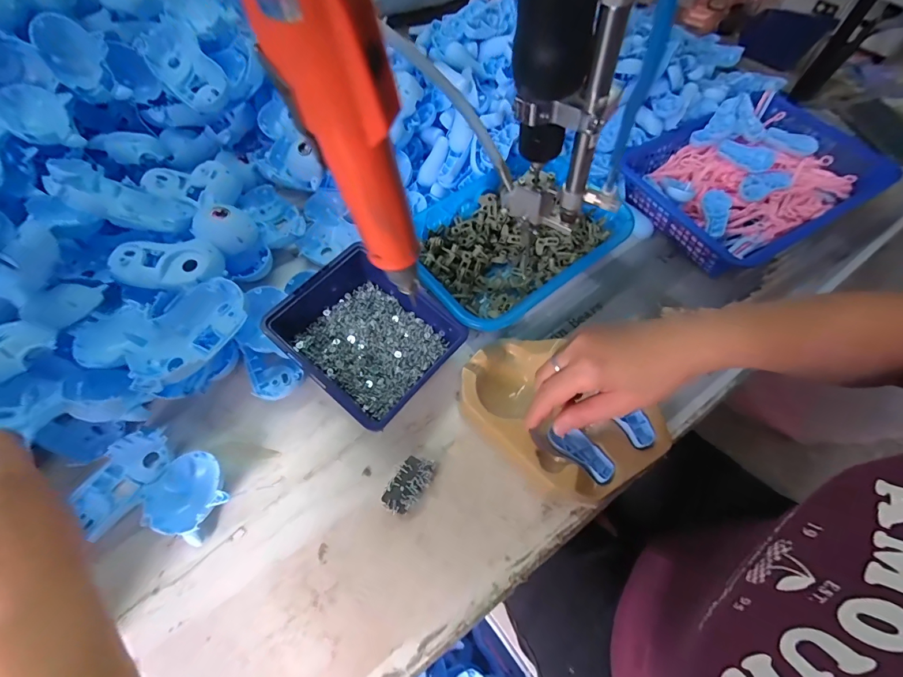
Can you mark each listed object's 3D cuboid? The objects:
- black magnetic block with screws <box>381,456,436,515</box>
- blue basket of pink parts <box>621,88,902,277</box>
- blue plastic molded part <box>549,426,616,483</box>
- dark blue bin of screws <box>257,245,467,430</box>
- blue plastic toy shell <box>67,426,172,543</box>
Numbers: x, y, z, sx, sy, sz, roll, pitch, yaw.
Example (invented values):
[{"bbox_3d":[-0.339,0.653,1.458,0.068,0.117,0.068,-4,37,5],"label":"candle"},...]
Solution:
[{"bbox_3d":[-0.042,0.141,0.383,0.033,0.014,0.055,27,66,14],"label":"black magnetic block with screws"},{"bbox_3d":[0.390,-0.215,0.528,0.306,0.064,0.222,-29,65,-13],"label":"blue basket of pink parts"},{"bbox_3d":[0.123,0.106,0.375,0.065,0.012,0.030,33,68,21],"label":"blue plastic molded part"},{"bbox_3d":[-0.089,-0.004,0.422,0.166,0.068,0.139,38,69,19],"label":"dark blue bin of screws"},{"bbox_3d":[-0.314,0.135,0.383,0.067,0.026,0.097,38,69,18],"label":"blue plastic toy shell"}]

